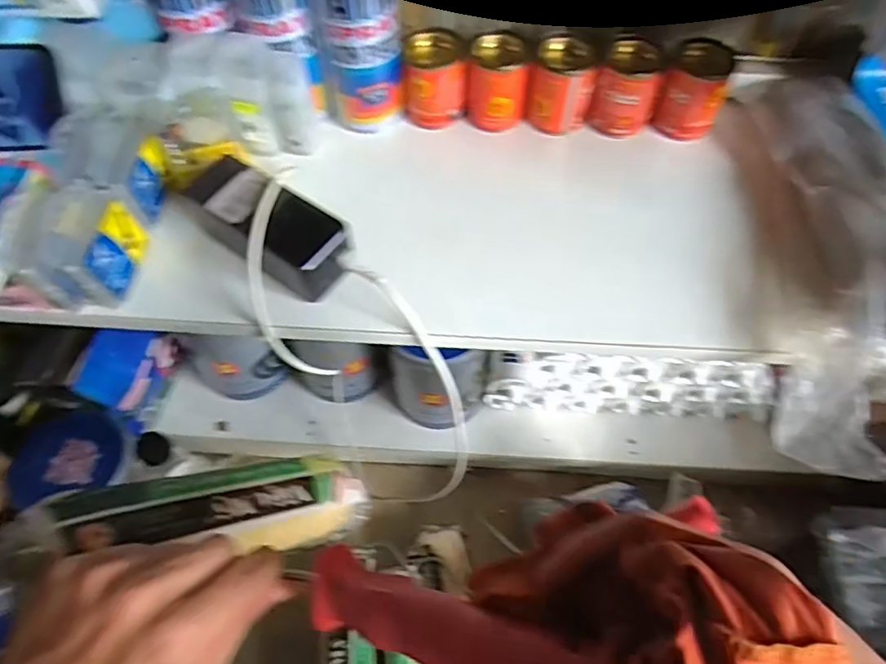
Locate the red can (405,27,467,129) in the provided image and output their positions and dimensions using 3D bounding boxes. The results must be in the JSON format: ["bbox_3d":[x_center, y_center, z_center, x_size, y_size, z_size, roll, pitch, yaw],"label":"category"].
[{"bbox_3d":[-0.009,-0.227,0.540,0.050,0.072,0.047,-24,60,-15],"label":"red can"}]

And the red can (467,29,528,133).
[{"bbox_3d":[0.048,-0.224,0.536,0.050,0.068,0.045,1,57,0],"label":"red can"}]

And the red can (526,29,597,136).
[{"bbox_3d":[0.106,-0.218,0.532,0.052,0.070,0.050,0,57,0],"label":"red can"}]

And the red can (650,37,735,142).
[{"bbox_3d":[0.220,-0.208,0.522,0.048,0.070,0.047,0,57,0],"label":"red can"}]

